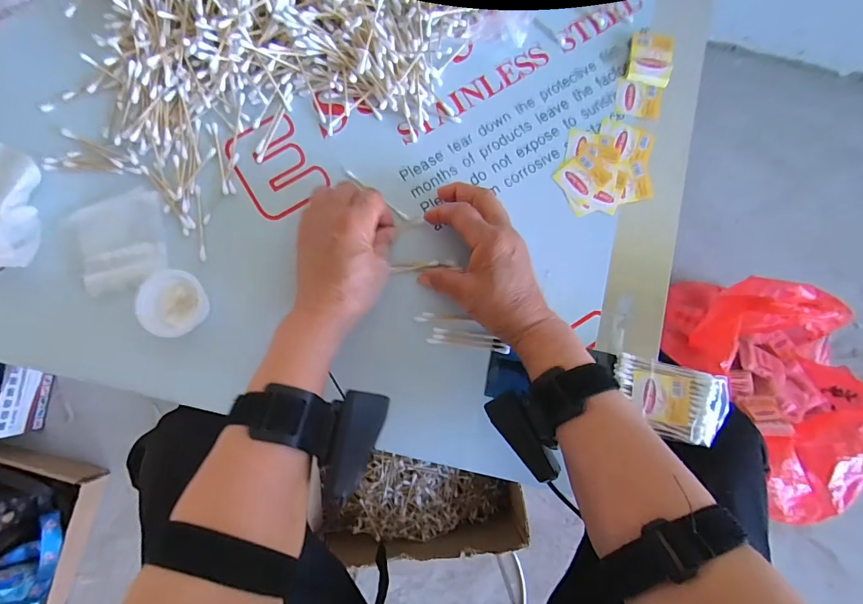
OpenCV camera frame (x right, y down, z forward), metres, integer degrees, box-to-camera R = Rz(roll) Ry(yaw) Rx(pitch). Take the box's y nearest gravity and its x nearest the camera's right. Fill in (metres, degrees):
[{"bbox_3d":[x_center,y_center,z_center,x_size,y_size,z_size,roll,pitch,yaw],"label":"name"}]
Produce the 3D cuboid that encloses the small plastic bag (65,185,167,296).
[{"bbox_3d":[-0.273,-0.055,0.360,0.074,0.005,0.081,-20,84,-4],"label":"small plastic bag"}]

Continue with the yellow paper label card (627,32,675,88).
[{"bbox_3d":[0.214,-0.238,0.399,0.041,0.011,0.049,9,83,-1],"label":"yellow paper label card"}]

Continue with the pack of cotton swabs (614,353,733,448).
[{"bbox_3d":[0.201,0.083,0.344,0.087,0.021,0.059,13,81,14],"label":"pack of cotton swabs"}]

